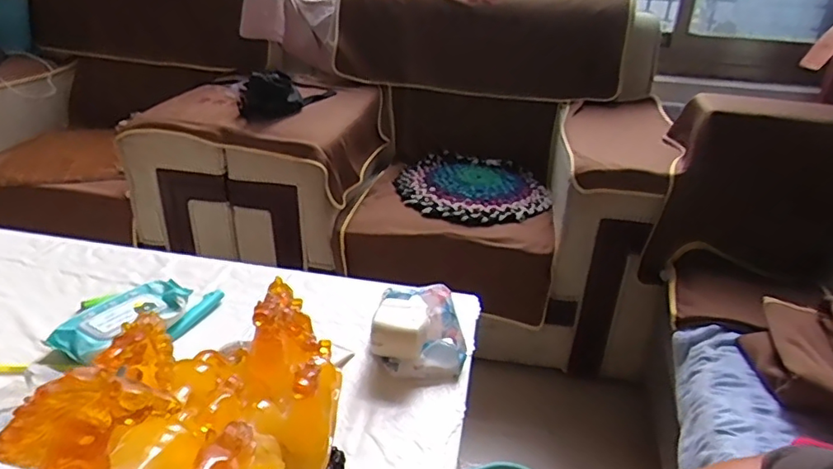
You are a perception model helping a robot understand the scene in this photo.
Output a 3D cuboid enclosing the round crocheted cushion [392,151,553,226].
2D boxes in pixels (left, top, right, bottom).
[{"bbox_3d":[0.155,-0.137,1.538,0.407,0.042,0.417,3,28,-1],"label":"round crocheted cushion"}]

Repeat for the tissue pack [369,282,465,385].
[{"bbox_3d":[0.007,0.117,0.718,0.116,0.062,0.138,5,28,2],"label":"tissue pack"}]

